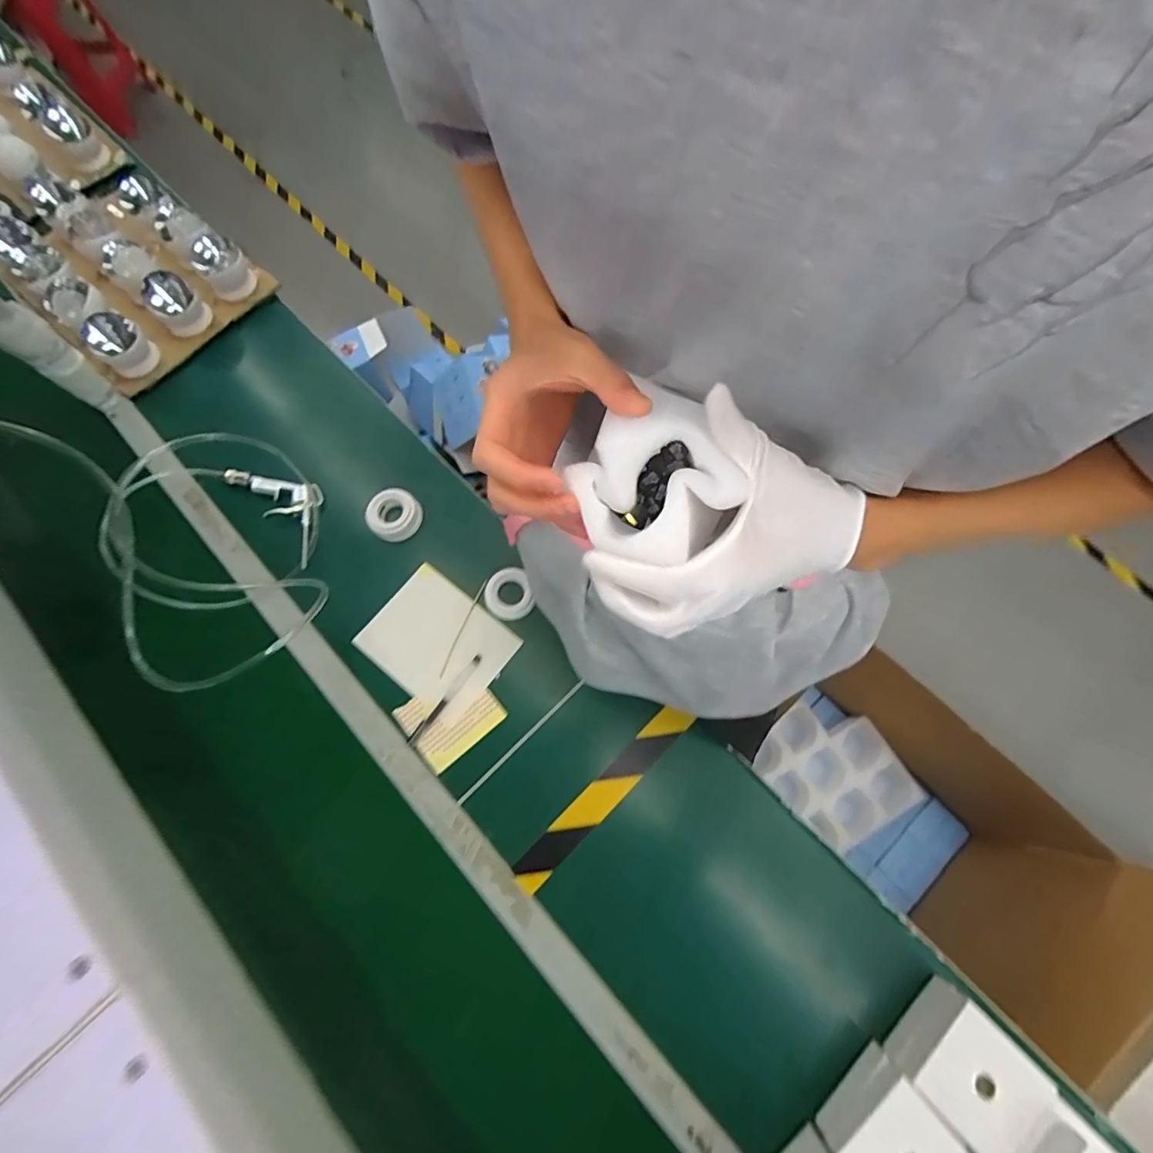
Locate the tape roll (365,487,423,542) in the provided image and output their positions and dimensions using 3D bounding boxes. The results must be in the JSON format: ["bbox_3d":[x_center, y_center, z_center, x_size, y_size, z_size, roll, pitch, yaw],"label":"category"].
[{"bbox_3d":[-0.270,-0.092,0.762,0.073,0.029,0.073,0,72,1],"label":"tape roll"}]

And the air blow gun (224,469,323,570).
[{"bbox_3d":[-0.428,-0.109,0.773,0.198,0.032,0.089,42,77,14],"label":"air blow gun"}]

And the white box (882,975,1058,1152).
[{"bbox_3d":[0.400,0.505,0.530,0.105,0.051,0.109,-40,75,-11],"label":"white box"}]

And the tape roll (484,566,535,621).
[{"bbox_3d":[-0.098,0.025,0.734,0.065,0.013,0.074,-21,72,-5],"label":"tape roll"}]

